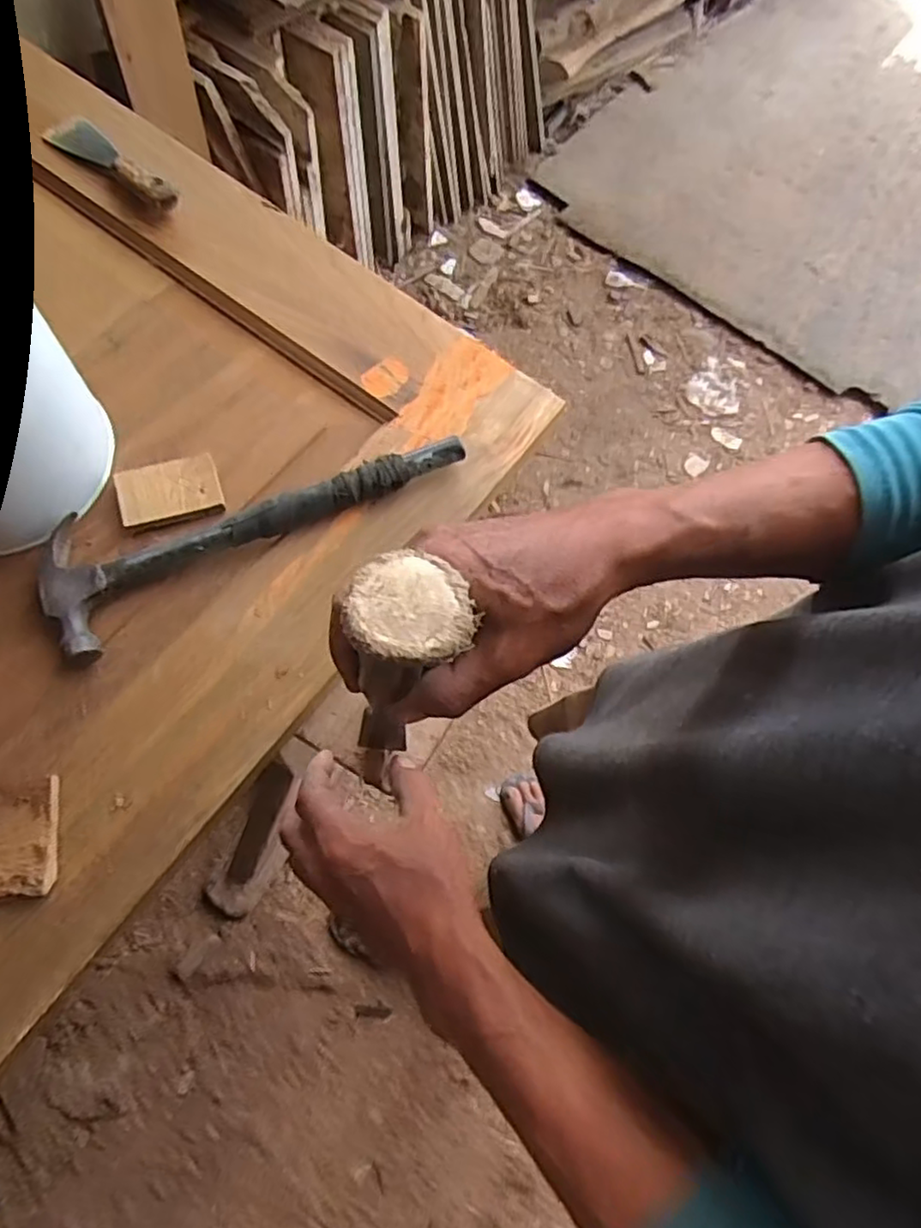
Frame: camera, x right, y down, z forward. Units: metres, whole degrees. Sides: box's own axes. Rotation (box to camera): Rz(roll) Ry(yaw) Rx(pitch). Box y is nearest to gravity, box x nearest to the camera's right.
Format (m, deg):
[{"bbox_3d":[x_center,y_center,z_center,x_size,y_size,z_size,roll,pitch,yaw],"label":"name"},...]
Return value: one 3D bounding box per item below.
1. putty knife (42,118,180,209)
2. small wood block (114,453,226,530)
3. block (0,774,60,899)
[{"bbox_3d":[-0.328,-0.432,0.651,0.170,0.017,0.038,36,70,9],"label":"putty knife"},{"bbox_3d":[-0.234,-0.098,0.553,0.075,0.017,0.055,-17,71,-12],"label":"small wood block"},{"bbox_3d":[-0.296,0.148,0.449,0.058,0.017,0.075,-11,68,-7],"label":"block"}]

